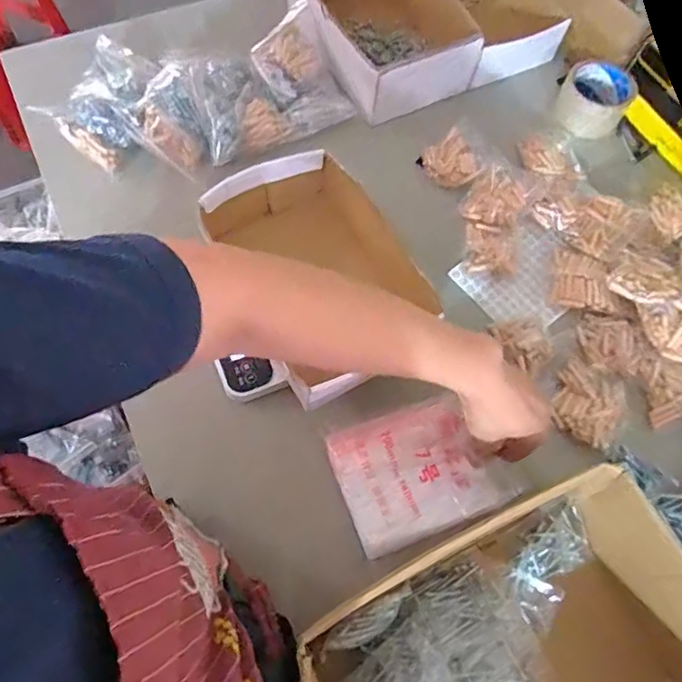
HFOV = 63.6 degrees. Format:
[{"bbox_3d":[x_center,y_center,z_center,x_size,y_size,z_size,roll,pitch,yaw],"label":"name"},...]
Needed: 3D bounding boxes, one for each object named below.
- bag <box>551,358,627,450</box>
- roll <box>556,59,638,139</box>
[{"bbox_3d":[0.269,0.068,0.596,0.073,0.018,0.084,30,69,10],"label":"bag"},{"bbox_3d":[0.350,-0.332,0.760,0.086,0.060,0.086,1,67,-2],"label":"roll"}]

